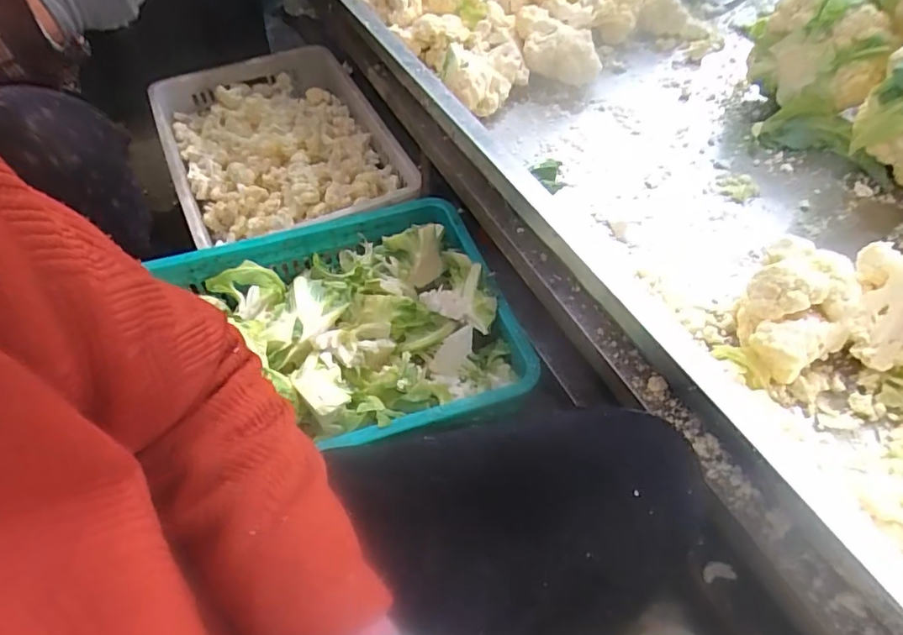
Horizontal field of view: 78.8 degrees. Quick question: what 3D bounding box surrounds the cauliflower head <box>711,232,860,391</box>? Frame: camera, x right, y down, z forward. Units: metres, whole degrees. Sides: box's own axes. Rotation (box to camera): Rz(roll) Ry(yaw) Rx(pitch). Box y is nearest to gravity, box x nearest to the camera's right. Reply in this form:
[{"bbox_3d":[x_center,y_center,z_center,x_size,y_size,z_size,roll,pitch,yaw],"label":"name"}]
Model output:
[{"bbox_3d":[0.309,0.005,0.507,0.091,0.097,0.133,38,60,25],"label":"cauliflower head"}]

